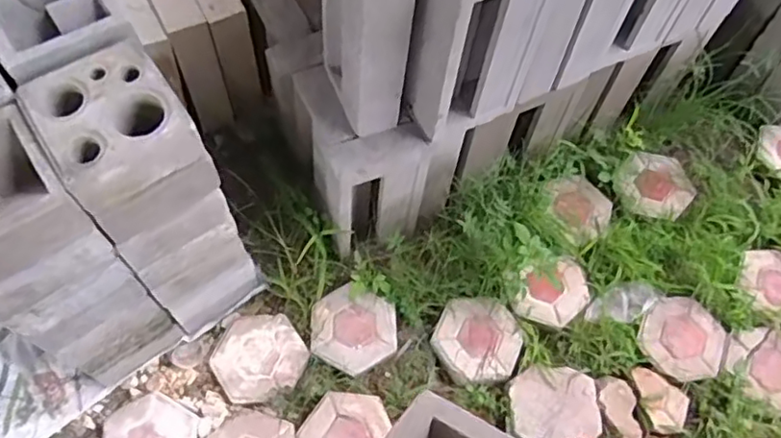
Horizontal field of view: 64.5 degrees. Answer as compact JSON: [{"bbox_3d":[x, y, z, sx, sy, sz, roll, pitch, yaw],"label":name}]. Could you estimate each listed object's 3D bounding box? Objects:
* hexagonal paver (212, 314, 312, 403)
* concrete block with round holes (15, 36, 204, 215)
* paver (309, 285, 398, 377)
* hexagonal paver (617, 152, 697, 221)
[{"bbox_3d":[-0.305,0.315,1.426,0.198,0.032,0.193,-34,68,-16],"label":"hexagonal paver"},{"bbox_3d":[-0.431,-0.150,0.965,0.201,0.091,0.208,-31,67,-15],"label":"concrete block with round holes"},{"bbox_3d":[-0.088,0.255,1.441,0.210,0.046,0.185,15,64,7],"label":"paver"},{"bbox_3d":[0.710,-0.094,1.656,0.200,0.053,0.198,33,67,15],"label":"hexagonal paver"}]

